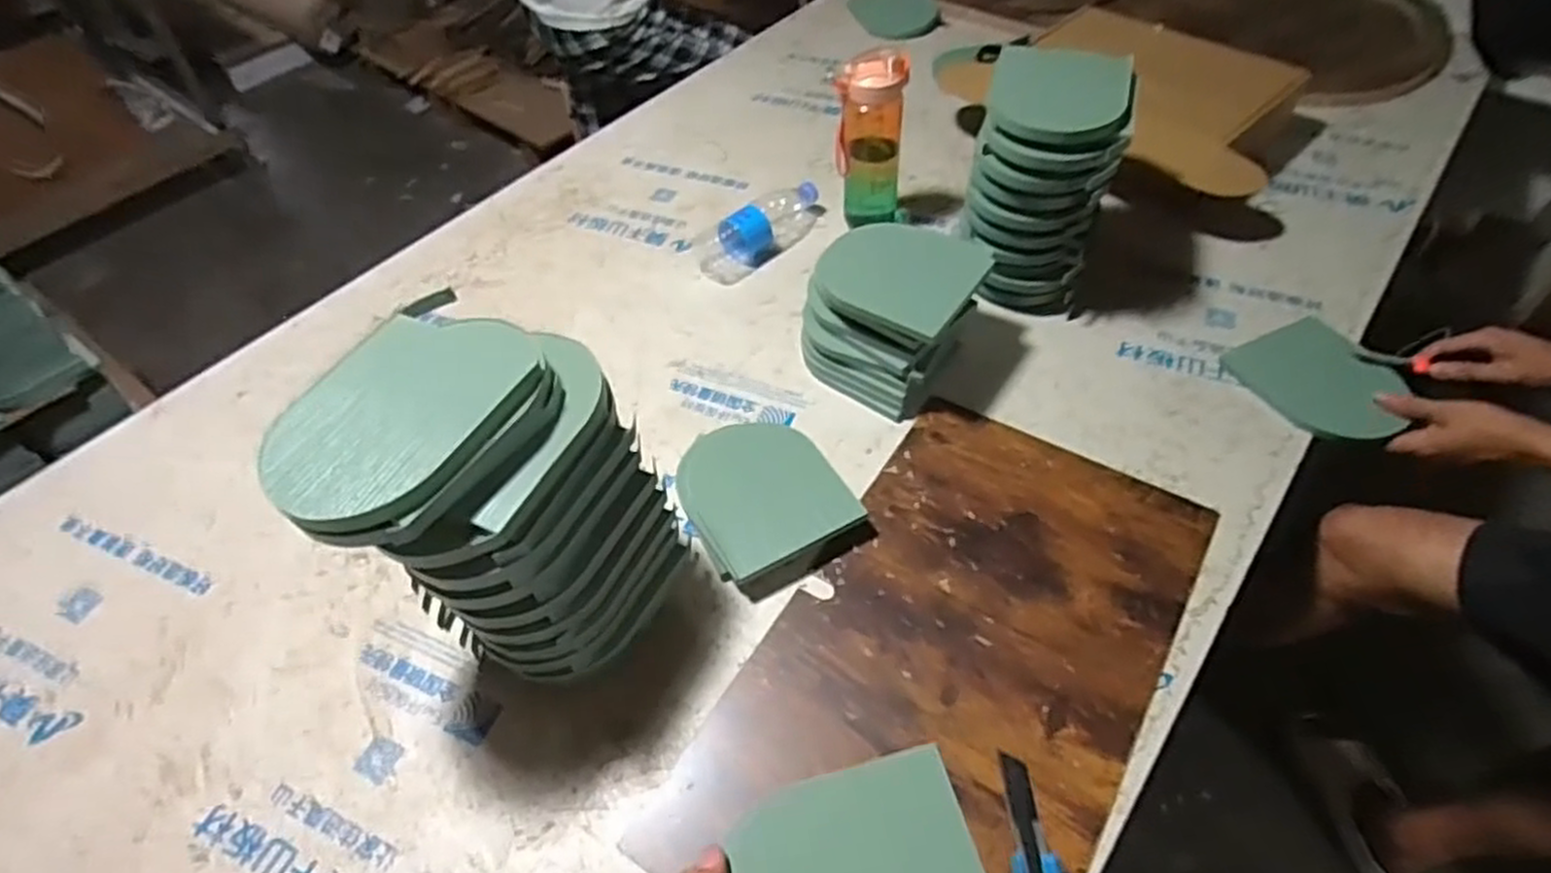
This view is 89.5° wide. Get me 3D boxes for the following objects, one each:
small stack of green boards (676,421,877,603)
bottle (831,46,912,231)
[{"bbox_3d":[-0.012,0.057,0.829,0.164,0.042,0.192,-27,56,-17],"label":"small stack of green boards"},{"bbox_3d":[0.126,-0.391,1.049,0.088,0.234,0.066,2,52,4],"label":"bottle"}]

